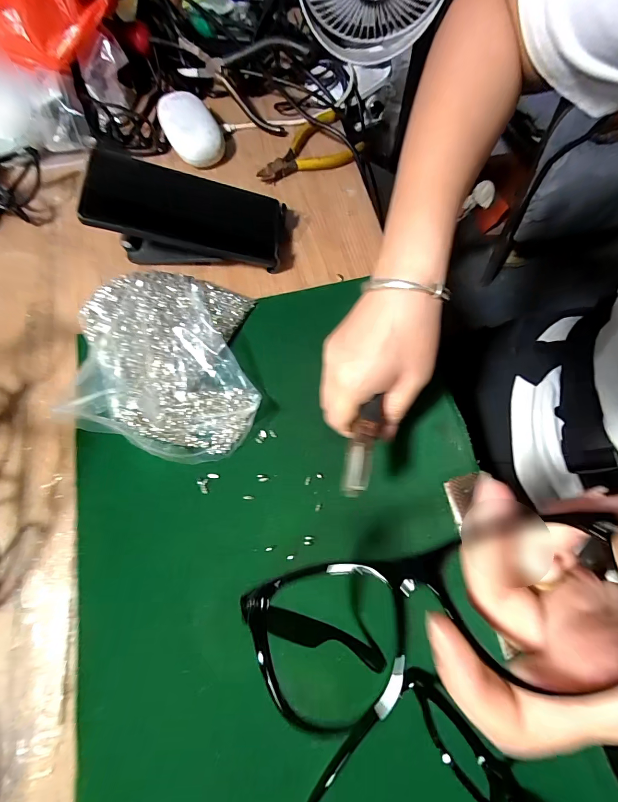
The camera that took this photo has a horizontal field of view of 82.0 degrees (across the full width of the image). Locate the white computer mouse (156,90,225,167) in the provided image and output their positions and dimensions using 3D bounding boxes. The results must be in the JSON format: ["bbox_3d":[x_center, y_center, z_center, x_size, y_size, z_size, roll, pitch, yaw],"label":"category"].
[{"bbox_3d":[-0.128,-0.296,0.390,0.054,0.035,0.088,-27,72,-7],"label":"white computer mouse"}]

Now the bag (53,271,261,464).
[{"bbox_3d":[-0.117,-0.035,0.300,0.155,0.038,0.156,9,72,5],"label":"bag"}]

